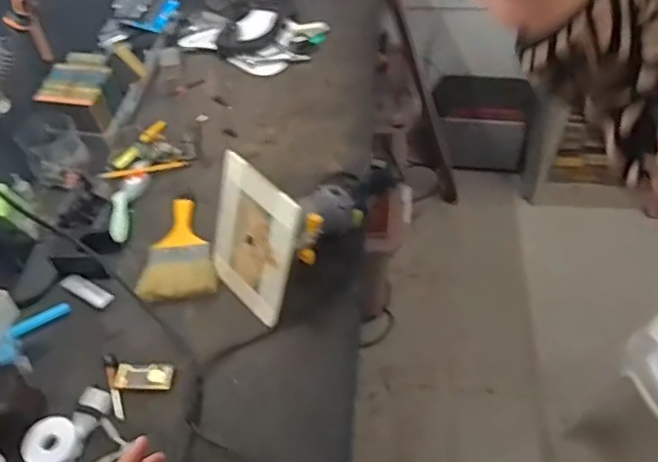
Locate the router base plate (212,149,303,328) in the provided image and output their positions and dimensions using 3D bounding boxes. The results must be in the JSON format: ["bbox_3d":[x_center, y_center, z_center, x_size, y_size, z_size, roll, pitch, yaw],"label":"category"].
[{"bbox_3d":[-0.110,0.014,0.814,0.016,0.220,0.162,-21,48,-40],"label":"router base plate"}]

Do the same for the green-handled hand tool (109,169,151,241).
[{"bbox_3d":[-0.342,-0.040,0.989,0.044,0.027,0.156,2,50,6],"label":"green-handled hand tool"}]

